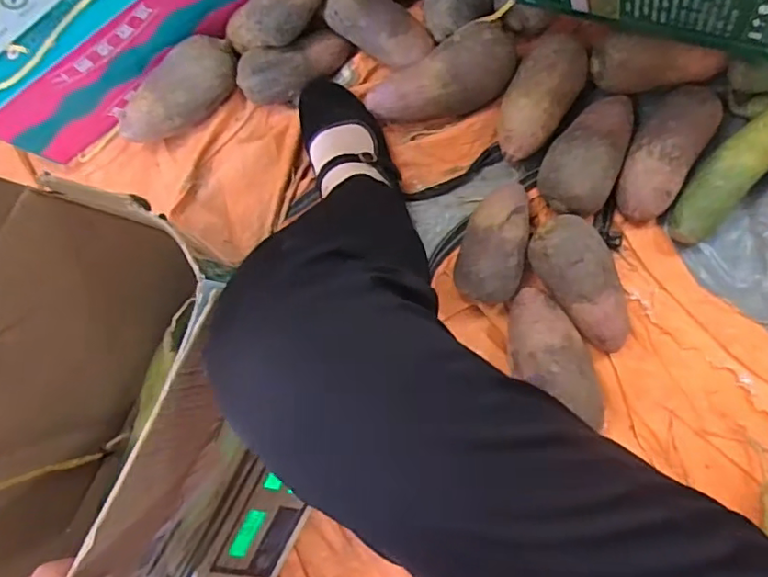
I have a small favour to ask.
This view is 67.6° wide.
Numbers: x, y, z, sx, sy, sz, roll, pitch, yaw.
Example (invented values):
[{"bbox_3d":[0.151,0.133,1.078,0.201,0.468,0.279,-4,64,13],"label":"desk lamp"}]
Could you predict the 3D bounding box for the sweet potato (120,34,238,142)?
[{"bbox_3d":[-0.247,-0.237,0.690,0.158,0.069,0.067,-32,82,6],"label":"sweet potato"}]

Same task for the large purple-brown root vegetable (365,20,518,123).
[{"bbox_3d":[0.064,-0.224,0.639,0.163,0.076,0.076,-24,83,7],"label":"large purple-brown root vegetable"}]

